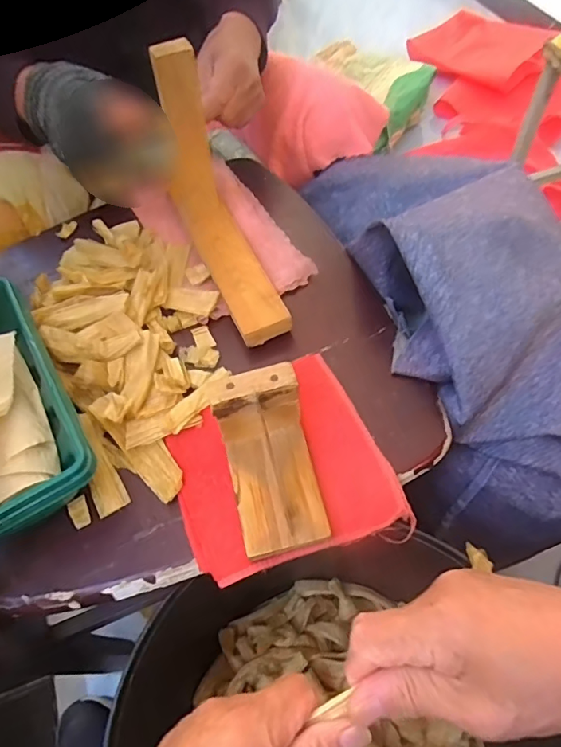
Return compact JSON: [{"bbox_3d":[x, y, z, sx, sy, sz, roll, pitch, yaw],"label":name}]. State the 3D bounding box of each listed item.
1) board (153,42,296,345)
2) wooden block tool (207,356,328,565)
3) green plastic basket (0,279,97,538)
[{"bbox_3d":[-0.053,-0.144,0.428,0.048,0.165,0.196,-22,59,-10],"label":"board"},{"bbox_3d":[-0.007,0.062,0.347,0.059,0.079,0.104,-14,58,-4],"label":"wooden block tool"},{"bbox_3d":[-0.228,0.026,0.400,0.113,0.056,0.224,-29,61,-13],"label":"green plastic basket"}]

